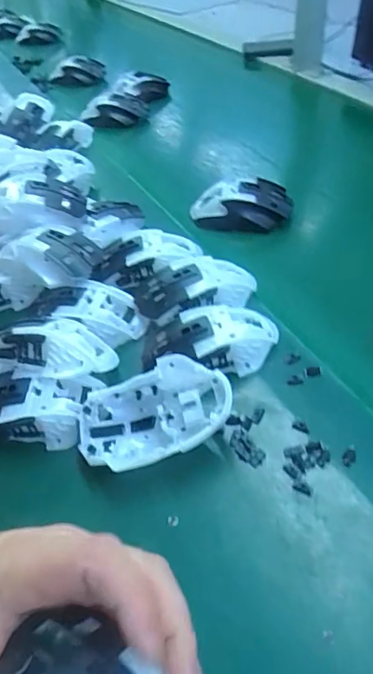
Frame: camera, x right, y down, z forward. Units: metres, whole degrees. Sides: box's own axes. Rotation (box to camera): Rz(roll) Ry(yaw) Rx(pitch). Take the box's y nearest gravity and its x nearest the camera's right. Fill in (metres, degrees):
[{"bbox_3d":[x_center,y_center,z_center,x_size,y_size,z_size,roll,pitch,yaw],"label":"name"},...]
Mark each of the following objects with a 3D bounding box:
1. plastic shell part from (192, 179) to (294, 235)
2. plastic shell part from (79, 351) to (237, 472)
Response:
[{"bbox_3d":[0.061,-0.147,0.564,0.115,0.040,0.061,-5,48,7],"label":"plastic shell part"},{"bbox_3d":[-0.025,0.056,0.363,0.115,0.036,0.066,-16,48,-2],"label":"plastic shell part"}]

